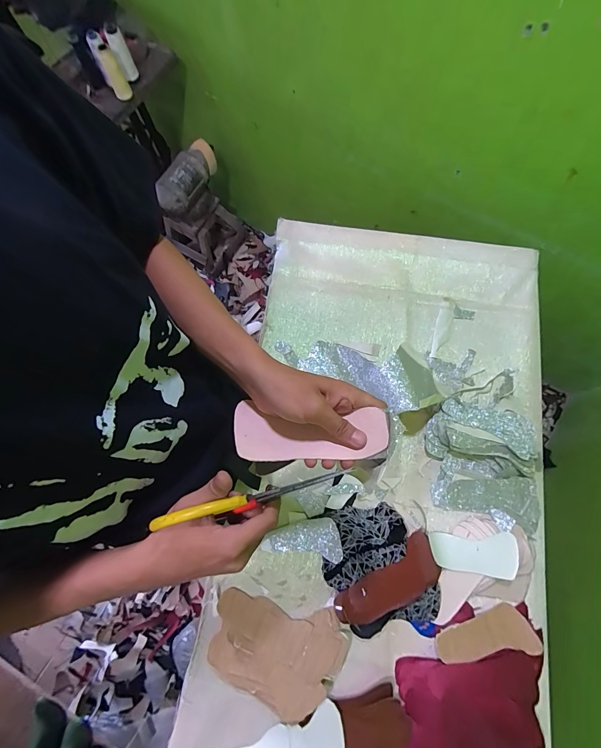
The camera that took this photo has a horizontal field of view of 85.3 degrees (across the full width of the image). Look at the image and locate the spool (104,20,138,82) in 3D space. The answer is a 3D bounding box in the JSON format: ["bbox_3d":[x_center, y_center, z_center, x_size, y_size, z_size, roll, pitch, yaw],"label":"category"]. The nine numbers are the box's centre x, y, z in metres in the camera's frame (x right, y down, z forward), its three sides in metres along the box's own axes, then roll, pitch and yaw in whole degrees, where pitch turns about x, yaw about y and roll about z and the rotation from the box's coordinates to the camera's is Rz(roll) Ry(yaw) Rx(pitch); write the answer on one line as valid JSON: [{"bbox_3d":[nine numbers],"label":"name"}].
[{"bbox_3d":[-0.486,-0.873,0.898,0.043,0.131,0.033,-20,76,-4],"label":"spool"}]

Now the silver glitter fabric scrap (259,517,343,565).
[{"bbox_3d":[0.004,0.307,0.615,0.146,0.018,0.070,6,75,2],"label":"silver glitter fabric scrap"}]

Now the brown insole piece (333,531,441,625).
[{"bbox_3d":[0.156,0.366,0.565,0.198,0.013,0.073,-34,60,-9],"label":"brown insole piece"}]

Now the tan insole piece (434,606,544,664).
[{"bbox_3d":[0.318,0.448,0.564,0.166,0.013,0.066,-8,48,2],"label":"tan insole piece"}]

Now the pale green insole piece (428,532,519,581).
[{"bbox_3d":[0.313,0.324,0.585,0.154,0.009,0.070,1,52,1],"label":"pale green insole piece"}]

